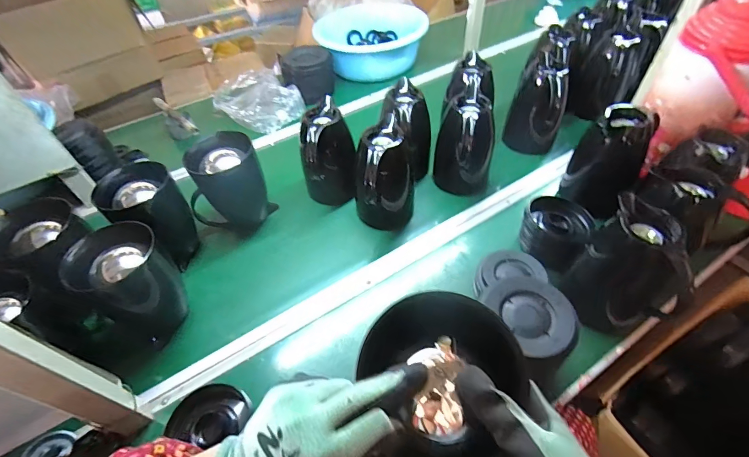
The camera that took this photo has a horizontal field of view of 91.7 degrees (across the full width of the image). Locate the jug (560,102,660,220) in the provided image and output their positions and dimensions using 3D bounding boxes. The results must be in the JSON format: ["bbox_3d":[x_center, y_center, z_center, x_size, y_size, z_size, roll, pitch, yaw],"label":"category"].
[{"bbox_3d":[0.467,-0.139,0.727,0.124,0.188,0.122,21,53,22],"label":"jug"}]

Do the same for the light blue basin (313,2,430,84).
[{"bbox_3d":[-0.010,-0.665,1.280,0.372,0.119,0.402,-2,48,2],"label":"light blue basin"}]

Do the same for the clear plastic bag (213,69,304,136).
[{"bbox_3d":[-0.353,-0.387,1.097,0.220,0.080,0.287,-27,52,-19],"label":"clear plastic bag"}]

